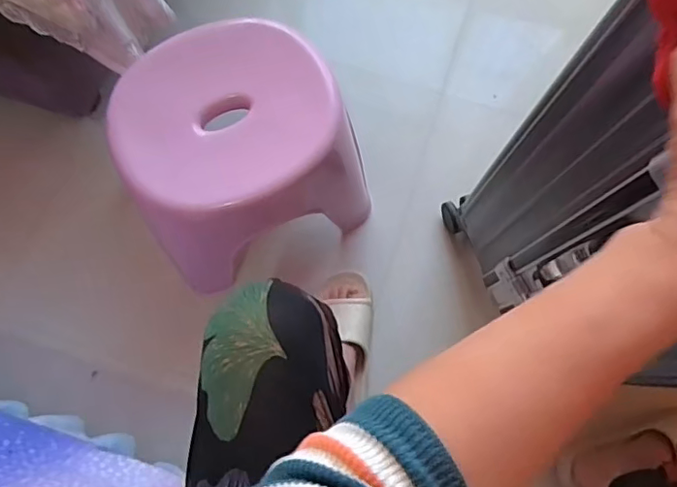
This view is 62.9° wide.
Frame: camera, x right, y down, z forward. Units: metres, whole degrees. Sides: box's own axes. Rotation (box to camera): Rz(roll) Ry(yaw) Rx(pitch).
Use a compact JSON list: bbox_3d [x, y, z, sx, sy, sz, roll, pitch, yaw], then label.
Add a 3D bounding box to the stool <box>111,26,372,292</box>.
[{"bbox_3d":[-0.127,-0.114,0.793,0.304,0.268,0.254,-26,77,-7],"label":"stool"}]

